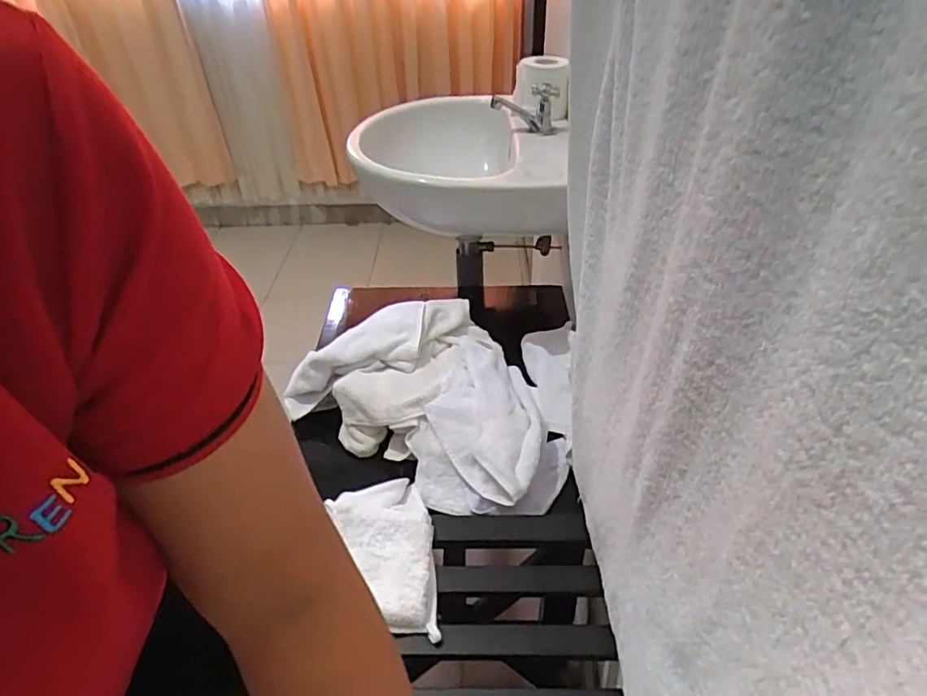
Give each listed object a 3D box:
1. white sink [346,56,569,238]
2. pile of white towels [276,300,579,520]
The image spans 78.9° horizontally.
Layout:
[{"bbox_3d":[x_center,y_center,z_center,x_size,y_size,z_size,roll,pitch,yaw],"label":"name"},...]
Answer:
[{"bbox_3d":[0.001,-0.383,1.066,0.422,0.210,0.430,4,39,8],"label":"white sink"},{"bbox_3d":[-0.045,0.049,0.899,0.448,0.123,0.419,4,39,7],"label":"pile of white towels"}]

